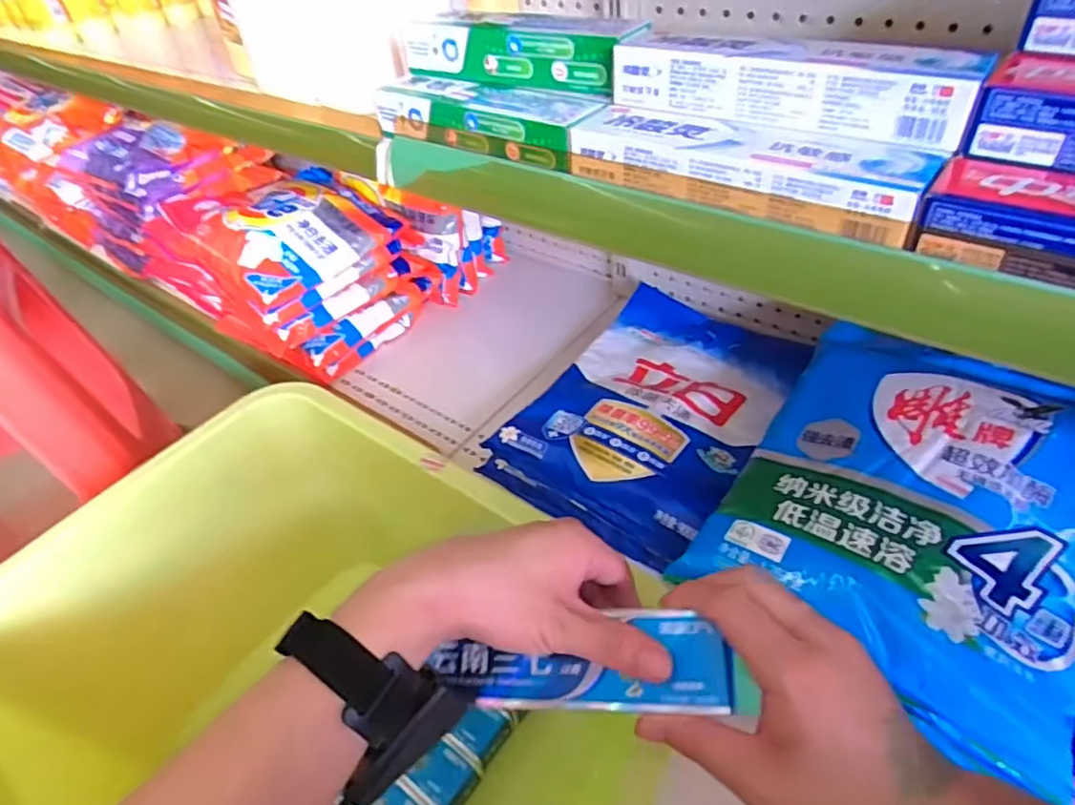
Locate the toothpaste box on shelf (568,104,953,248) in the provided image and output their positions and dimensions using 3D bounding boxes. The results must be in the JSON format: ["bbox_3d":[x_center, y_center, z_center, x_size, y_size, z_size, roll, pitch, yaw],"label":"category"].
[{"bbox_3d":[0.116,-0.140,0.367,0.199,0.032,0.055,24,52,29],"label":"toothpaste box on shelf"}]

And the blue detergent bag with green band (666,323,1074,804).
[{"bbox_3d":[0.304,0.077,0.497,0.261,0.069,0.294,26,53,31],"label":"blue detergent bag with green band"}]

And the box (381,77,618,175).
[{"bbox_3d":[-0.040,-0.209,0.463,0.185,0.031,0.049,24,52,29],"label":"box"}]

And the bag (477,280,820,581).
[{"bbox_3d":[0.139,-0.011,0.692,0.234,0.066,0.353,23,52,28],"label":"bag"}]

